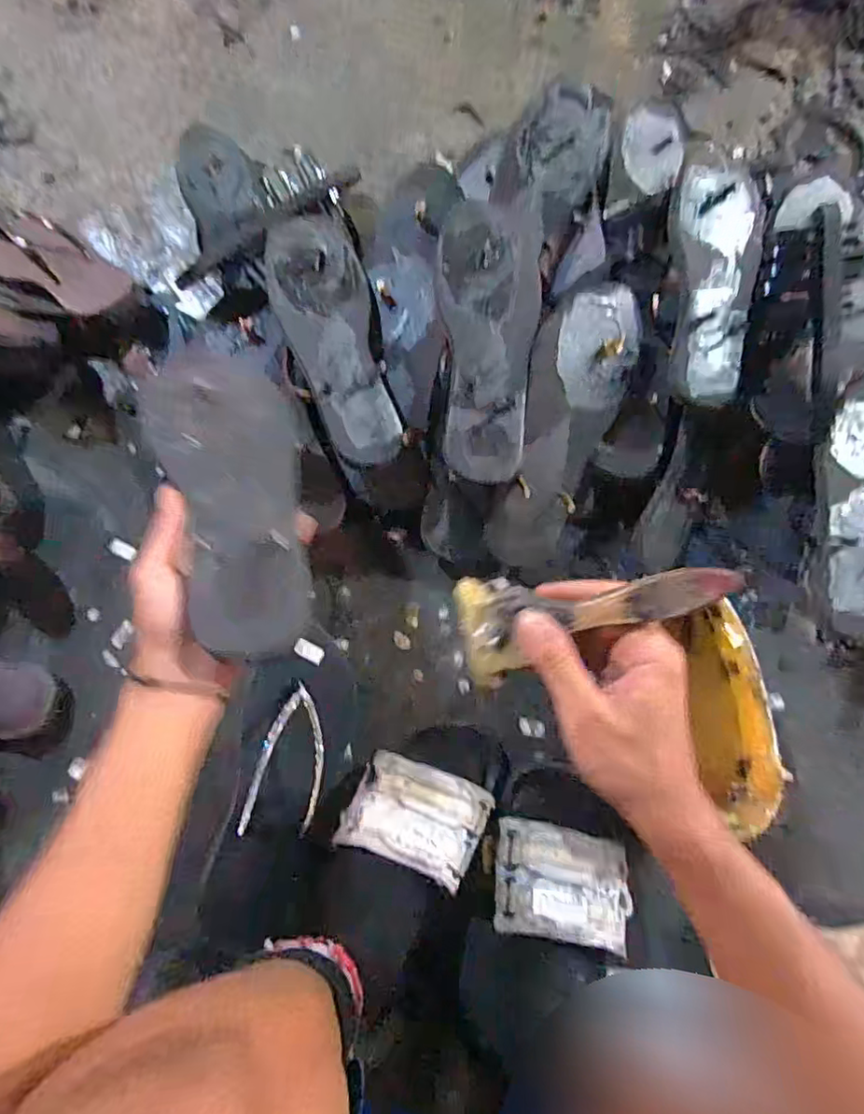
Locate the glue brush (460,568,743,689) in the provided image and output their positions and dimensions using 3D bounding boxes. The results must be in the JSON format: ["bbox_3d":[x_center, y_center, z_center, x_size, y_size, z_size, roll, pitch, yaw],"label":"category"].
[{"bbox_3d":[0.085,0.035,0.314,0.147,0.014,0.059,-9,81,26],"label":"glue brush"}]

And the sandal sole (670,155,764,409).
[{"bbox_3d":[0.252,-0.246,0.511,0.074,0.031,0.219,6,82,1],"label":"sandal sole"}]

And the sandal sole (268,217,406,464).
[{"bbox_3d":[-0.087,-0.194,0.506,0.077,0.021,0.233,-15,83,-2],"label":"sandal sole"}]

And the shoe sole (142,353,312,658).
[{"bbox_3d":[-0.159,-0.037,0.477,0.105,0.011,0.241,-13,105,-32],"label":"shoe sole"}]

